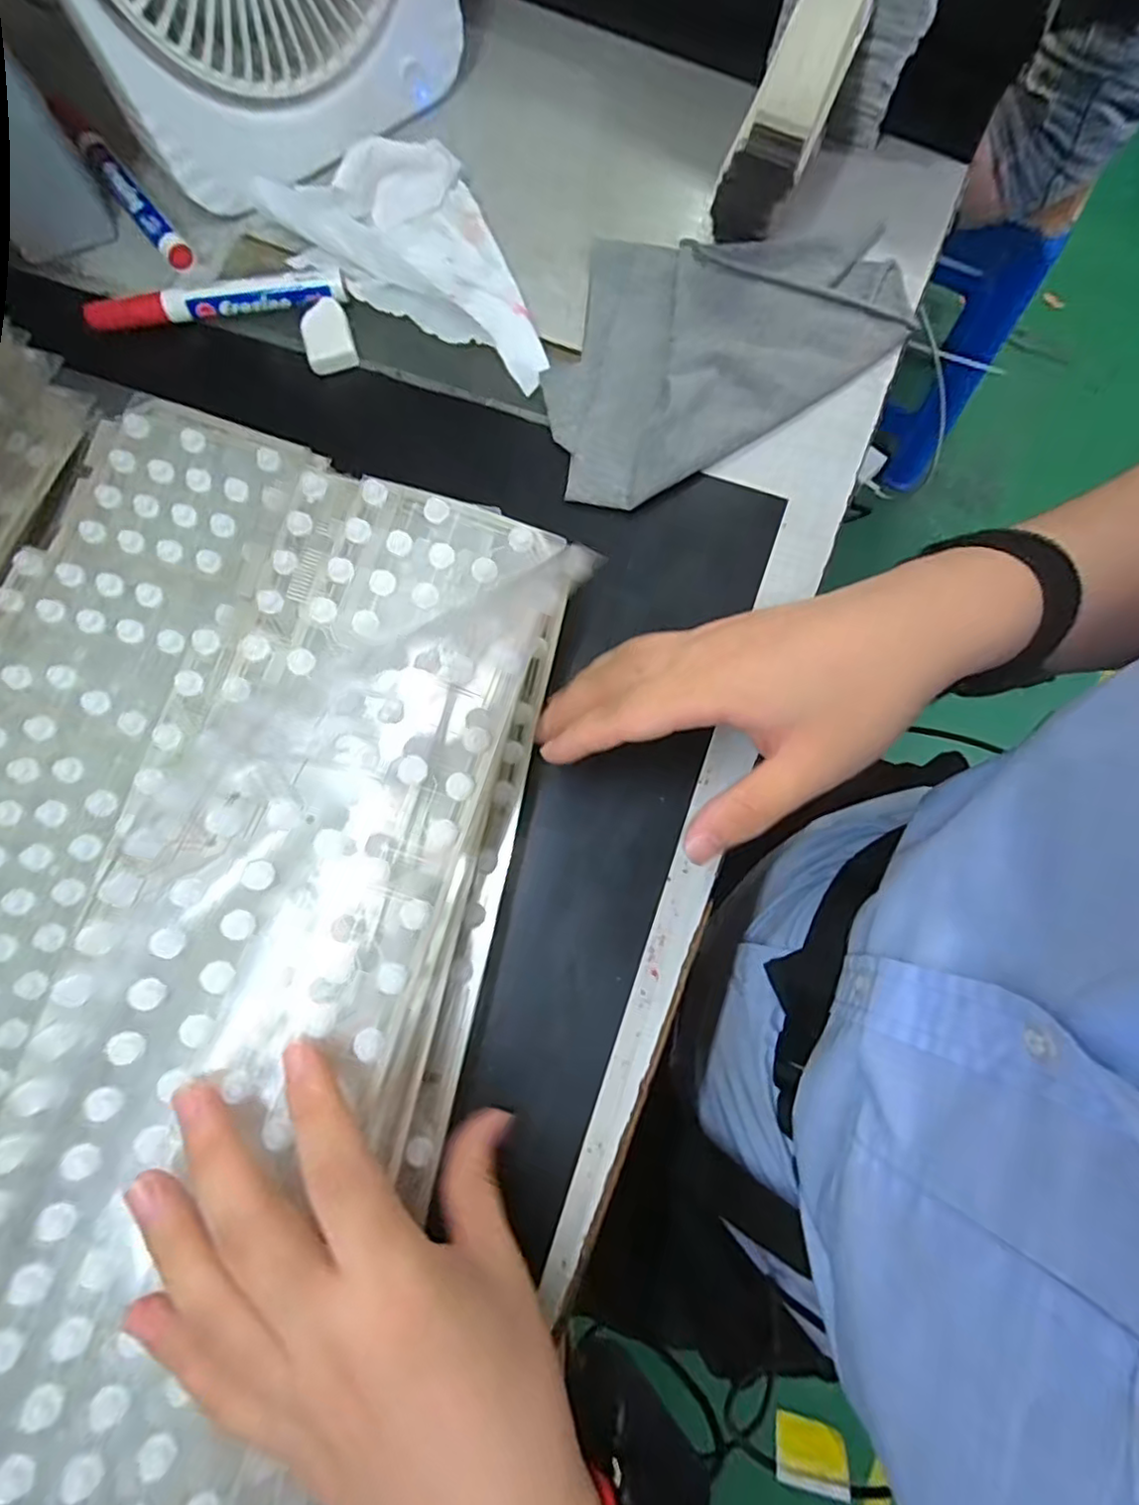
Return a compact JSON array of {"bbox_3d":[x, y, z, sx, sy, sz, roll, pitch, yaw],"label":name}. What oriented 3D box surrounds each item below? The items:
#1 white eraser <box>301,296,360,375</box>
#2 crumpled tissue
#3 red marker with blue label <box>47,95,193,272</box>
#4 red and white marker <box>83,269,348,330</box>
[{"bbox_3d":[-0.132,-0.227,0.352,0.027,0.008,0.041,-19,78,-3],"label":"white eraser"},{"bbox_3d":[-0.079,-0.285,0.353,0.185,0.034,0.090,30,80,7],"label":"crumpled tissue"},{"bbox_3d":[-0.260,-0.329,0.371,0.017,0.014,0.130,-37,80,-7],"label":"red marker with blue label"},{"bbox_3d":[-0.193,-0.248,0.354,0.138,0.013,0.016,-10,78,-2],"label":"red and white marker"}]

